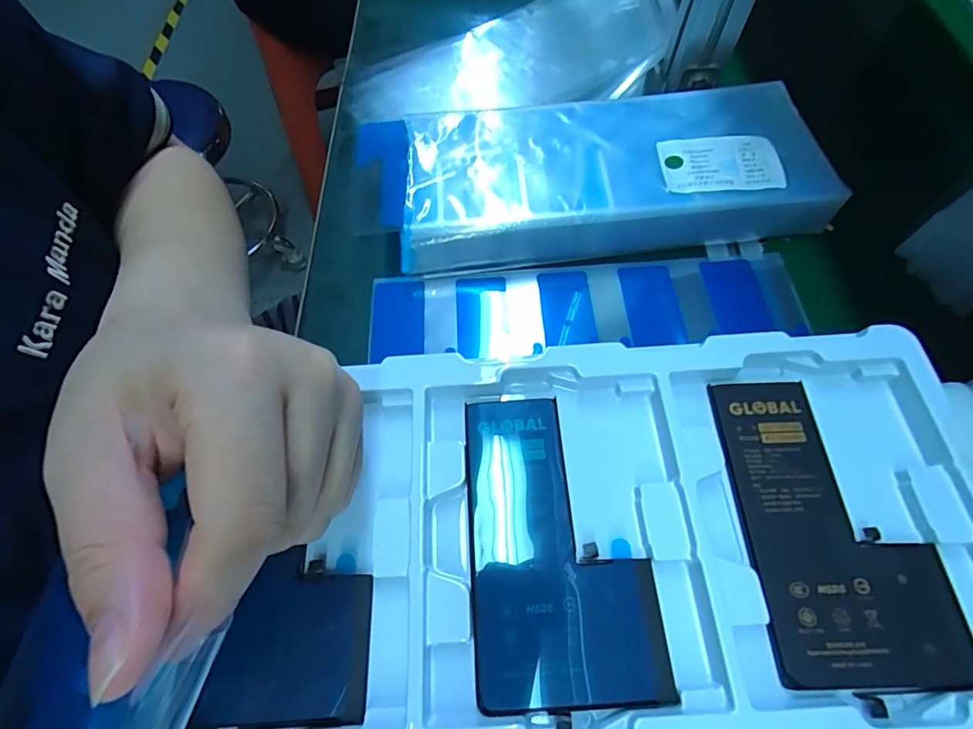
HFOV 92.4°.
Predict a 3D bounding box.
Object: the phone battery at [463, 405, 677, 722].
[{"bbox_3d":[0.027,0.065,0.177,0.064,0.005,0.108,-3,64,-1],"label":"phone battery"}]

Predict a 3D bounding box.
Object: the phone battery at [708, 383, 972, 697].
[{"bbox_3d":[0.129,0.057,0.175,0.063,0.004,0.108,-2,64,-1],"label":"phone battery"}]

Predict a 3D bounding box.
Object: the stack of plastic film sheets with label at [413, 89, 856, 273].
[{"bbox_3d":[0.088,-0.143,0.352,0.300,0.047,0.125,-4,64,-2],"label":"stack of plastic film sheets with label"}]

